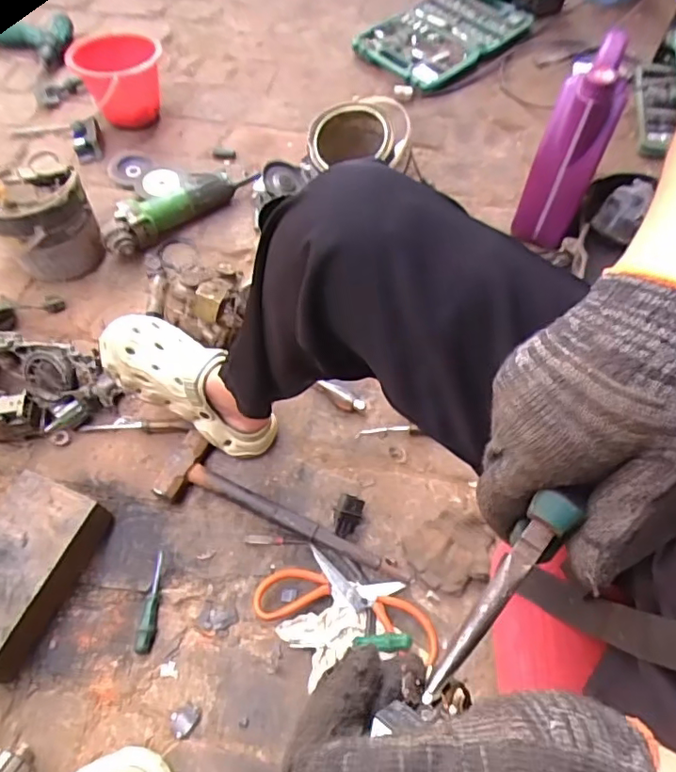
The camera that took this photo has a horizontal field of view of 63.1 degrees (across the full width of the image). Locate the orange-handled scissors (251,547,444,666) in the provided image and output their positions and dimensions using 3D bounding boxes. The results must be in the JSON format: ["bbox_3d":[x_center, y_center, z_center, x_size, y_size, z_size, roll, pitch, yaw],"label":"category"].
[{"bbox_3d":[0.015,0.261,0.679,0.224,0.014,0.093,11,61,7],"label":"orange-handled scissors"}]

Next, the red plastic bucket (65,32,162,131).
[{"bbox_3d":[-0.403,-0.571,1.036,0.156,0.135,0.128,-10,61,-5],"label":"red plastic bucket"}]

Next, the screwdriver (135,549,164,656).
[{"bbox_3d":[-0.234,0.270,0.690,0.019,0.020,0.118,-1,61,0],"label":"screwdriver"}]

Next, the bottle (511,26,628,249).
[{"bbox_3d":[0.365,-0.364,0.875,0.094,0.285,0.119,22,63,12],"label":"bottle"}]

